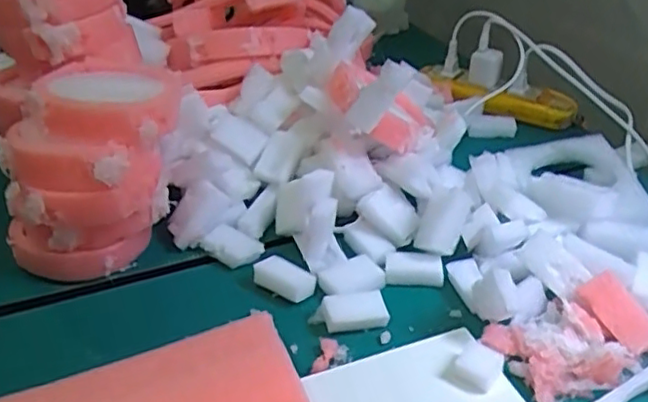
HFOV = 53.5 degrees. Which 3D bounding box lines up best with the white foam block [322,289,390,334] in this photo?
[{"bbox_3d":[0.022,0.078,0.448,0.044,0.021,0.021,-4,33,-7],"label":"white foam block"}]

